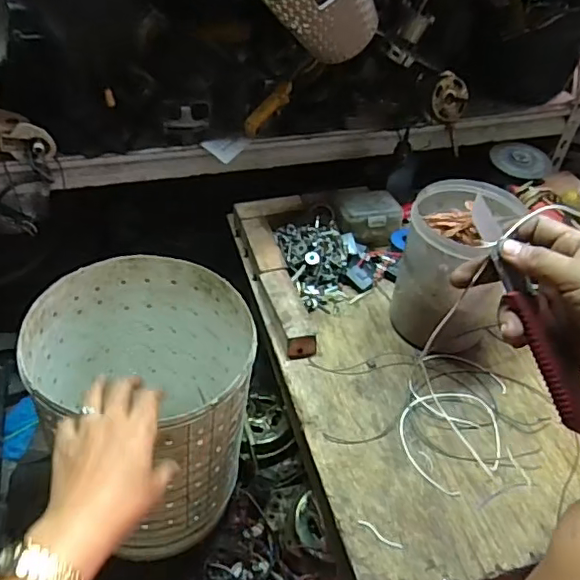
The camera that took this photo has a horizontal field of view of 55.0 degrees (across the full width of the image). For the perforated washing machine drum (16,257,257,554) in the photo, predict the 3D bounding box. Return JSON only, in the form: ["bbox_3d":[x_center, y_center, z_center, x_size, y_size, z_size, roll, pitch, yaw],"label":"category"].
[{"bbox_3d":[-0.181,0.163,0.750,0.266,0.333,0.262,18,47,14],"label":"perforated washing machine drum"}]

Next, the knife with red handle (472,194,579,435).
[{"bbox_3d":[0.171,0.020,0.376,0.040,0.013,0.182,-29,92,-29],"label":"knife with red handle"}]

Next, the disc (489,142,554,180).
[{"bbox_3d":[0.375,-0.211,0.904,0.091,0.019,0.091,2,45,-2],"label":"disc"}]

